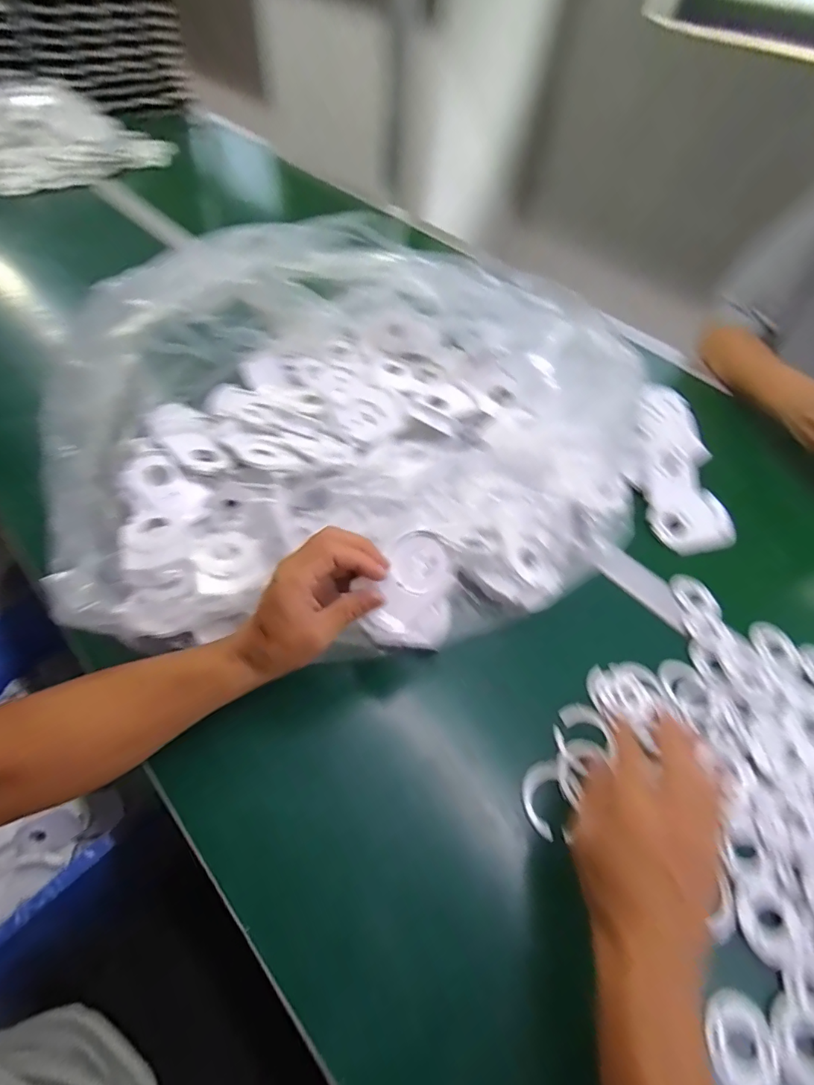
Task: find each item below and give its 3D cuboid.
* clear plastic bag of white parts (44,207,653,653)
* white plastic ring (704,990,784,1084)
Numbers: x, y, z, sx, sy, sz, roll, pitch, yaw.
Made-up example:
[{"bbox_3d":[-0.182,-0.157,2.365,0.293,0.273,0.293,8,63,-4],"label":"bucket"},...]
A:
[{"bbox_3d":[-0.057,-0.160,0.546,0.577,0.136,0.553,-3,54,-7],"label":"clear plastic bag of white parts"},{"bbox_3d":[0.216,0.324,0.308,0.052,0.008,0.045,-36,63,-26],"label":"white plastic ring"}]

